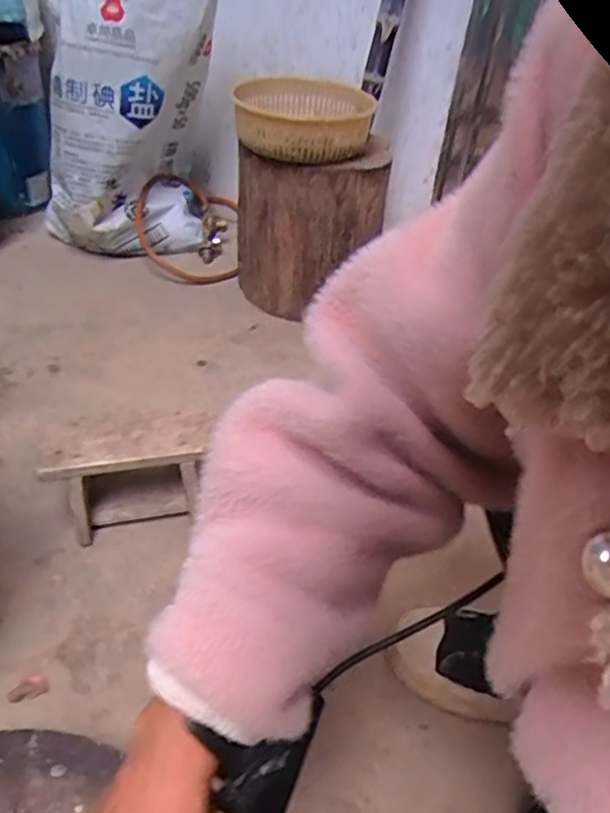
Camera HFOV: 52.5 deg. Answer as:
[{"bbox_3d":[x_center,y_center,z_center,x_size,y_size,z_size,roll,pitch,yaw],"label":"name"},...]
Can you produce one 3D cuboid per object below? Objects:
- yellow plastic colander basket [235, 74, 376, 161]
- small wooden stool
[{"bbox_3d":[-0.001,-0.461,0.987,0.217,0.092,0.183,2,35,-7],"label":"yellow plastic colander basket"},{"bbox_3d":[-0.197,0.071,0.702,0.183,0.101,0.108,-3,36,-15],"label":"small wooden stool"}]

